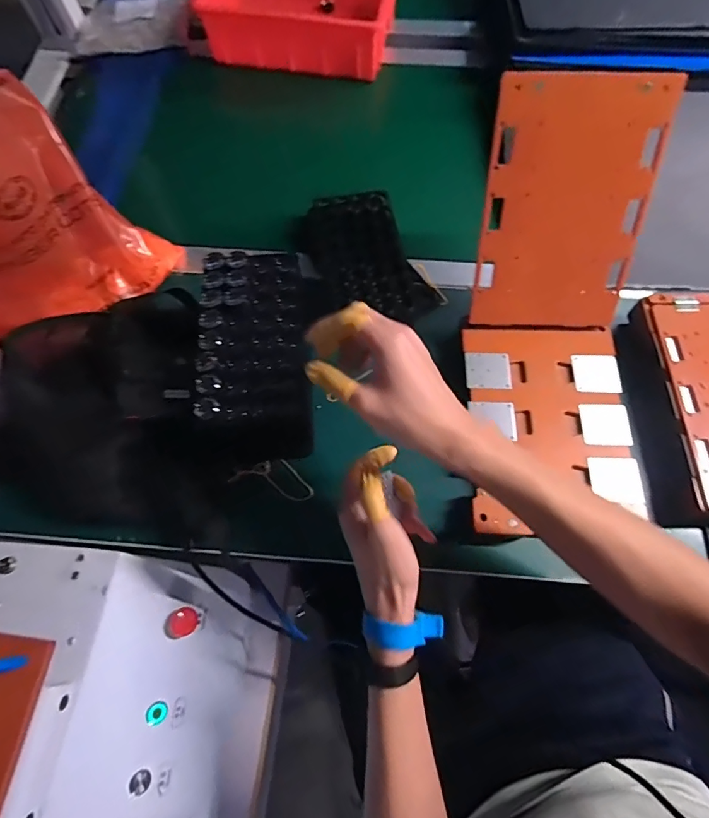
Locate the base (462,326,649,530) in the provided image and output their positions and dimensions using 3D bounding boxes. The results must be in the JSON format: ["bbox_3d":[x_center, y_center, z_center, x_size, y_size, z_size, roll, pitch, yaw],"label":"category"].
[{"bbox_3d":[0.210,0.017,0.508,0.169,0.015,0.229,1,68,1],"label":"base"}]

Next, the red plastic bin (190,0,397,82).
[{"bbox_3d":[-0.082,-0.654,0.763,0.294,0.086,0.203,10,68,4],"label":"red plastic bin"}]

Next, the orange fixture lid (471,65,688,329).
[{"bbox_3d":[0.215,-0.199,0.482,0.159,0.242,0.016,0,31,0],"label":"orange fixture lid"}]

